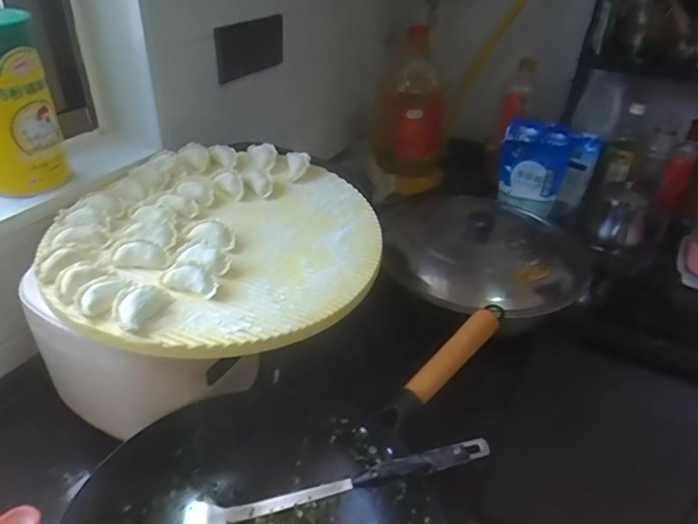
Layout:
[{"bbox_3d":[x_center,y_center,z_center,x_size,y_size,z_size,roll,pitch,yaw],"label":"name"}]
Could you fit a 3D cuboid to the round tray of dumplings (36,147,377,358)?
[{"bbox_3d":[-0.155,-0.039,0.648,0.374,0.046,0.368,2,33,-2],"label":"round tray of dumplings"}]

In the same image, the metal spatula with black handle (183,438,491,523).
[{"bbox_3d":[-0.023,0.218,0.518,0.310,0.071,0.071,-10,37,-14],"label":"metal spatula with black handle"}]

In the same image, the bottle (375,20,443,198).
[{"bbox_3d":[0.133,-0.297,1.164,0.152,0.346,0.112,6,34,4],"label":"bottle"}]

